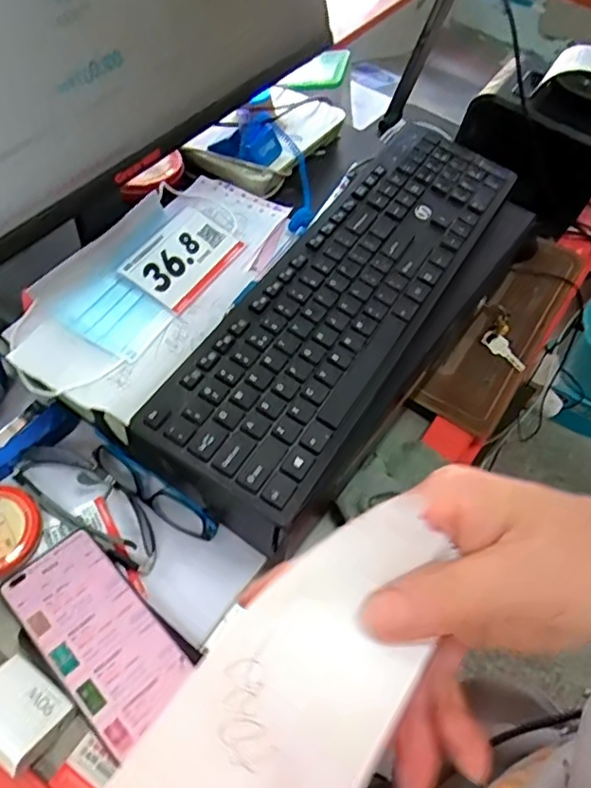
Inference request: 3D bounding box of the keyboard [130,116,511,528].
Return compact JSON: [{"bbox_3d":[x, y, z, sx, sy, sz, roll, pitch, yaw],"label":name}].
[{"bbox_3d":[0.046,-0.090,0.498,0.128,0.025,0.401,28,57,13],"label":"keyboard"}]

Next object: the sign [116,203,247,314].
[{"bbox_3d":[-0.092,-0.113,0.502,0.063,0.006,0.097,35,57,1],"label":"sign"}]

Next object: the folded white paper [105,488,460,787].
[{"bbox_3d":[-0.001,0.085,0.164,0.053,0.036,0.136,33,39,17],"label":"folded white paper"}]

